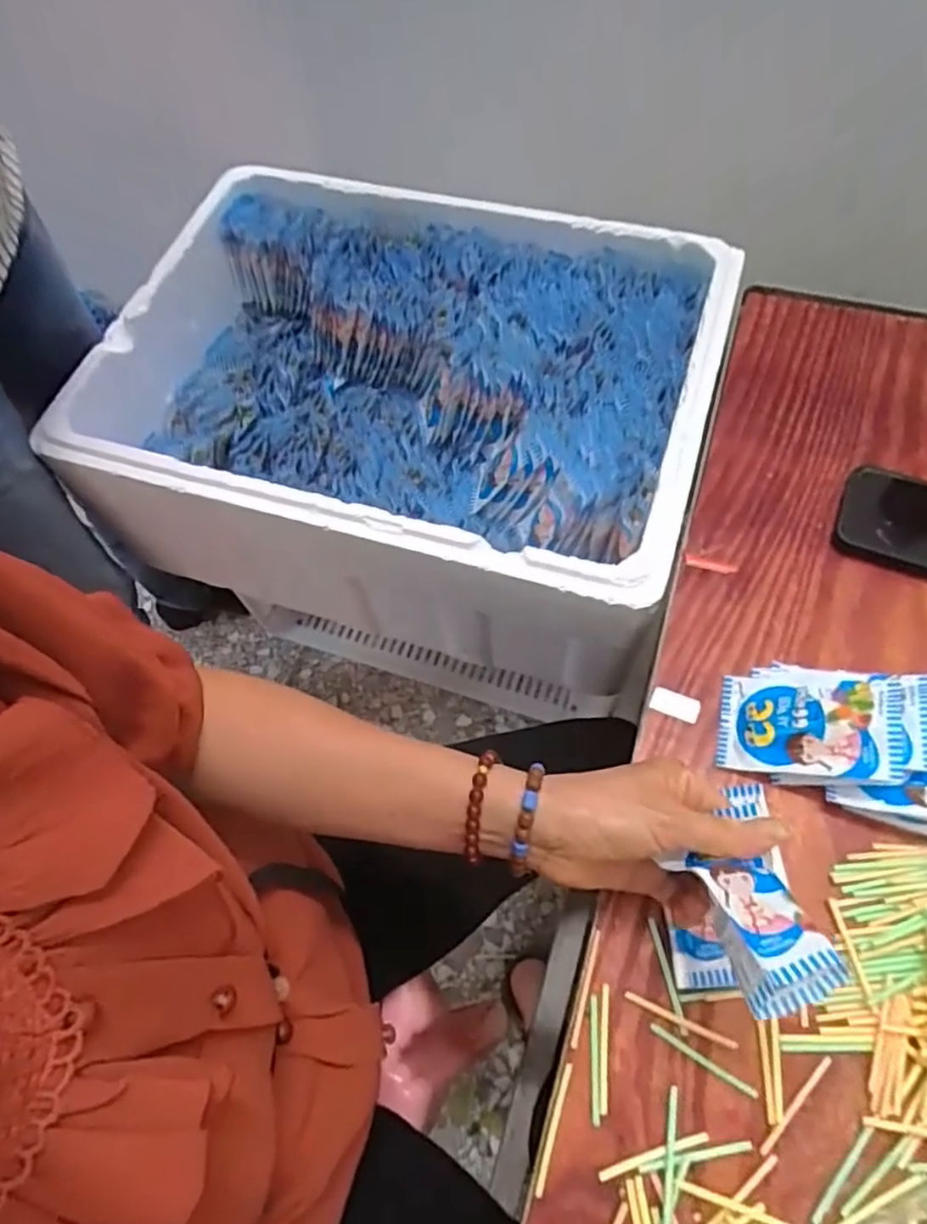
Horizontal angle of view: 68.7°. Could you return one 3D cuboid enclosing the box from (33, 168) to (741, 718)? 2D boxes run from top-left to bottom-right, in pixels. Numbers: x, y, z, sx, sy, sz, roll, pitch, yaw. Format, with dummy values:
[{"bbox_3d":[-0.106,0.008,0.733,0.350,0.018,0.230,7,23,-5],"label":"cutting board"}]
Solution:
[{"bbox_3d":[-0.062,-0.212,0.714,0.574,0.196,0.414,15,65,11],"label":"box"}]

